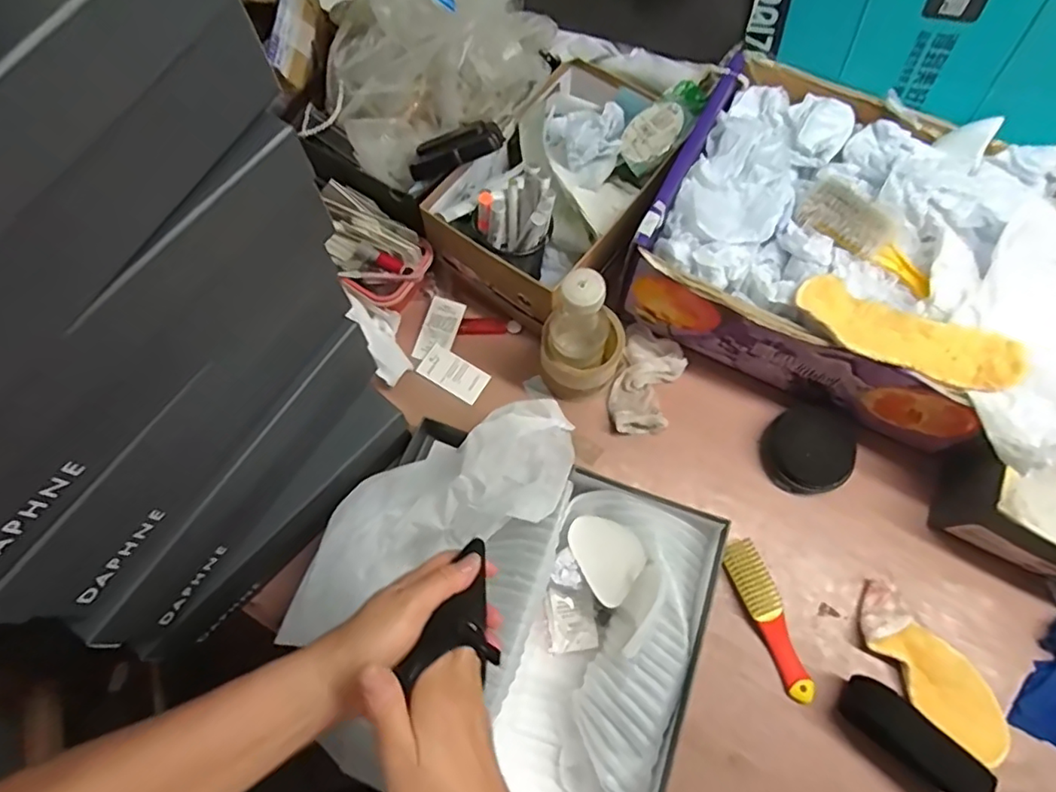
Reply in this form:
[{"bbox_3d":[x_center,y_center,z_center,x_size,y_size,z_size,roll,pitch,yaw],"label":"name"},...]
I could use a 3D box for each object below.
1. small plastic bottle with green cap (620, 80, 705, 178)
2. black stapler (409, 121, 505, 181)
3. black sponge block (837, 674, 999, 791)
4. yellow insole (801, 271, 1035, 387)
[{"bbox_3d":[0.163,-0.314,0.696,0.113,0.035,0.069,-38,68,8],"label":"small plastic bottle with green cap"},{"bbox_3d":[-0.083,-0.274,0.643,0.107,0.027,0.033,-18,70,12],"label":"black stapler"},{"bbox_3d":[0.353,0.315,0.535,0.124,0.027,0.044,36,72,29],"label":"black sponge block"},{"bbox_3d":[0.349,-0.054,0.542,0.196,0.023,0.068,26,71,9],"label":"yellow insole"}]

